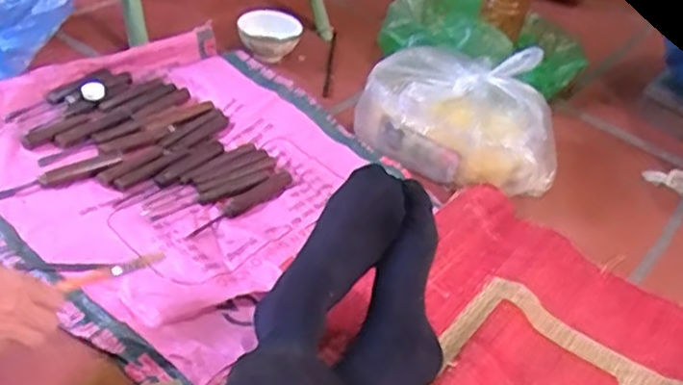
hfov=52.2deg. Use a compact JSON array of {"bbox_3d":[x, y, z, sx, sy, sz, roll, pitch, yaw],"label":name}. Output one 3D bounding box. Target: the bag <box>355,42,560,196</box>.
[{"bbox_3d":[0.170,-0.114,1.006,0.288,0.131,0.183,7,40,-2],"label":"bag"}]

